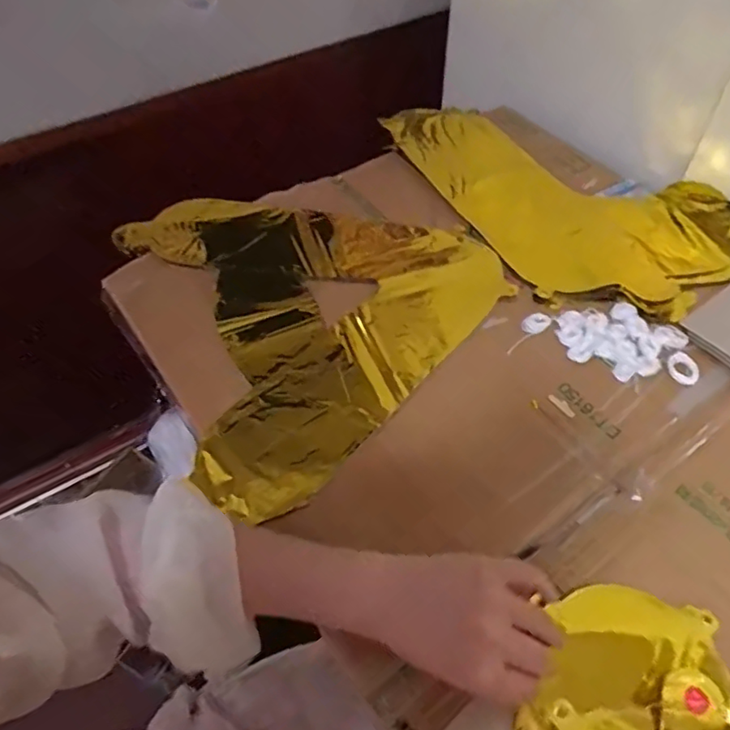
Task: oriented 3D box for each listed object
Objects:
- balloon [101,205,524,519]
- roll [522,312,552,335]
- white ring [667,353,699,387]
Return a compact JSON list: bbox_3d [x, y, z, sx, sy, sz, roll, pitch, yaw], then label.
[{"bbox_3d":[-0.087,-0.068,0.598,0.355,0.037,0.350,36,62,25],"label":"balloon"},{"bbox_3d":[0.159,-0.039,0.559,0.026,0.007,0.021,-39,61,-24],"label":"roll"},{"bbox_3d":[0.282,0.004,0.530,0.029,0.004,0.029,-1,53,1],"label":"white ring"}]

